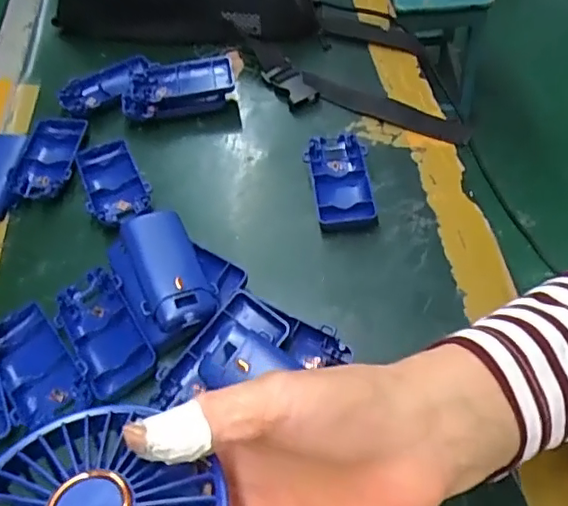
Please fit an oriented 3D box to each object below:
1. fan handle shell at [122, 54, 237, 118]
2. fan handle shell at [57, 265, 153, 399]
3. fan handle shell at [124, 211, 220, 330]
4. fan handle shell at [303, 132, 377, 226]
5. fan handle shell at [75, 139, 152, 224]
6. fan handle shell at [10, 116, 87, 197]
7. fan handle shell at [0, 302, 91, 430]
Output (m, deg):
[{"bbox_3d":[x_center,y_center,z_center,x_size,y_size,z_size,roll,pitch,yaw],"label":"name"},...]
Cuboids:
[{"bbox_3d":[-0.097,-0.151,0.537,0.101,0.023,0.052,-8,52,-2],"label":"fan handle shell"},{"bbox_3d":[-0.121,0.050,0.387,0.045,0.013,0.094,-26,55,-15],"label":"fan handle shell"},{"bbox_3d":[-0.080,0.012,0.401,0.047,0.025,0.095,-25,55,-15],"label":"fan handle shell"},{"bbox_3d":[0.044,-0.058,0.462,0.046,0.015,0.090,-9,52,-3],"label":"fan handle shell"},{"bbox_3d":[-0.141,-0.059,0.477,0.046,0.015,0.094,-22,54,-12],"label":"fan handle shell"},{"bbox_3d":[-0.202,-0.085,0.500,0.048,0.016,0.095,-4,52,1],"label":"fan handle shell"},{"bbox_3d":[-0.159,0.071,0.377,0.046,0.014,0.089,-23,54,-13],"label":"fan handle shell"}]

